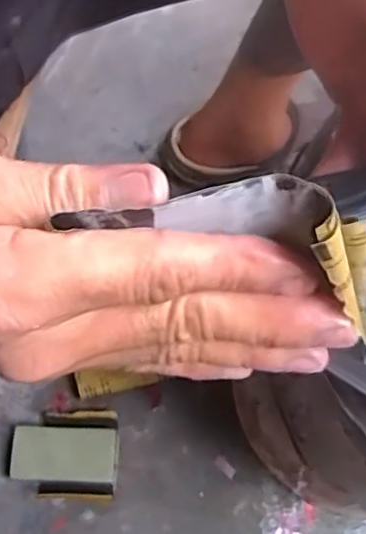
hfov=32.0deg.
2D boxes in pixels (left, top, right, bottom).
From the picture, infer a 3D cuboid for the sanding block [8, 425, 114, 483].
[{"bbox_3d":[-0.115,0.183,0.620,0.096,0.036,0.050,2,68,-2],"label":"sanding block"}]

